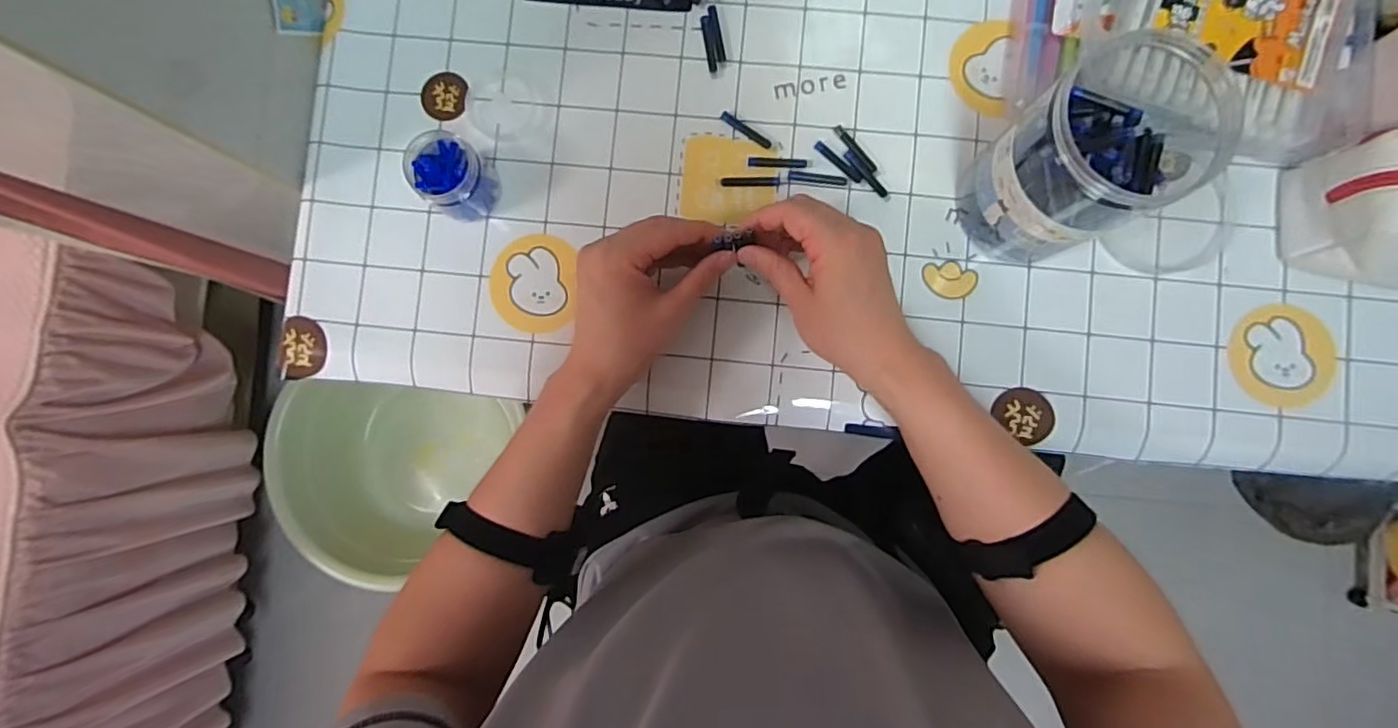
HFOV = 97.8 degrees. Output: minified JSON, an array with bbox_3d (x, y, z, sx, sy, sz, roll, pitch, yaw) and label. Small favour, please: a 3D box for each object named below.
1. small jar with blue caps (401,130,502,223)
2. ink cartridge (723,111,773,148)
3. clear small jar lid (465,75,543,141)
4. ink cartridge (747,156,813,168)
[{"bbox_3d":[-0.186,-0.140,0.461,0.052,0.055,0.055,0,87,1],"label":"small jar with blue caps"},{"bbox_3d":[0.038,-0.187,0.486,0.046,0.004,0.008,34,88,2],"label":"ink cartridge"},{"bbox_3d":[-0.158,-0.207,0.492,0.058,0.007,0.053,0,87,1],"label":"clear small jar lid"},{"bbox_3d":[0.064,-0.160,0.482,0.050,0.004,0.009,2,87,1],"label":"ink cartridge"}]

